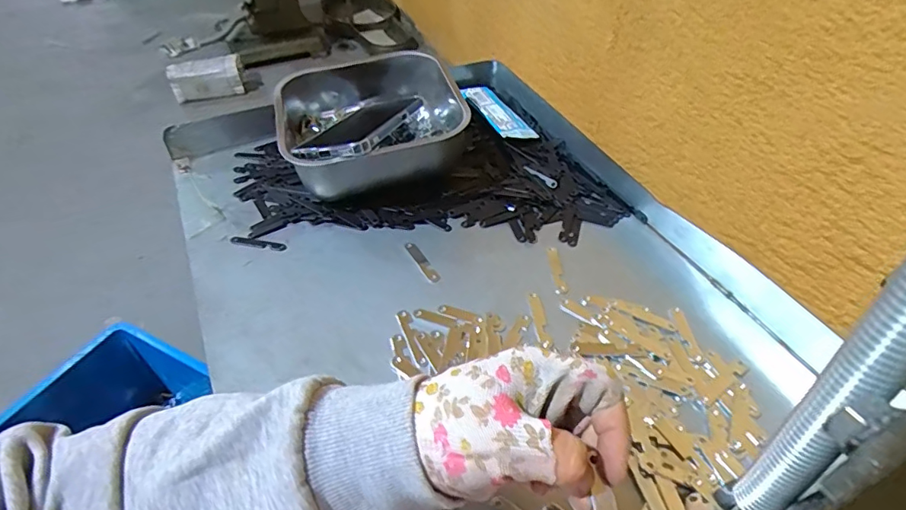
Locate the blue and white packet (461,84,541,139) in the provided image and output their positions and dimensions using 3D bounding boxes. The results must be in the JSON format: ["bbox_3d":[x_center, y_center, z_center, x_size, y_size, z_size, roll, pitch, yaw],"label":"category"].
[{"bbox_3d":[0.049,-0.166,0.597,0.045,0.005,0.121,-14,48,-25],"label":"blue and white packet"}]

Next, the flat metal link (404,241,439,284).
[{"bbox_3d":[-0.028,0.004,0.454,0.010,0.007,0.055,-22,49,-21],"label":"flat metal link"}]

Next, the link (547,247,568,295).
[{"bbox_3d":[0.090,0.012,0.452,0.010,0.004,0.056,-1,45,-1],"label":"link"}]

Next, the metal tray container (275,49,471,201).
[{"bbox_3d":[-0.081,-0.135,0.538,0.180,0.075,0.184,-13,46,-13],"label":"metal tray container"}]

